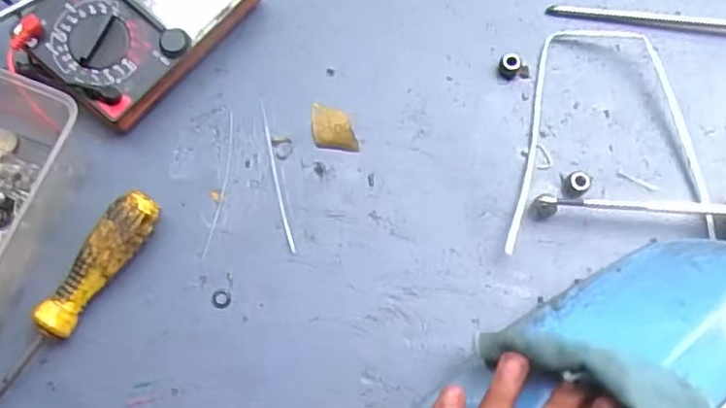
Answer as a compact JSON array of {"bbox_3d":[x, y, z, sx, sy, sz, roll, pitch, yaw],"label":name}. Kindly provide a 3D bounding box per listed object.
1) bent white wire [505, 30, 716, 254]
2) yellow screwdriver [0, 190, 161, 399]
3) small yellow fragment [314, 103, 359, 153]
[{"bbox_3d":[0.167,-0.051,0.461,0.143,0.014,0.169,0,73,-2],"label":"bent white wire"},{"bbox_3d":[-0.194,0.084,0.398,0.026,0.030,0.212,31,74,7],"label":"yellow screwdriver"},{"bbox_3d":[-0.019,-0.054,0.460,0.032,0.009,0.033,2,72,-1],"label":"small yellow fragment"}]

